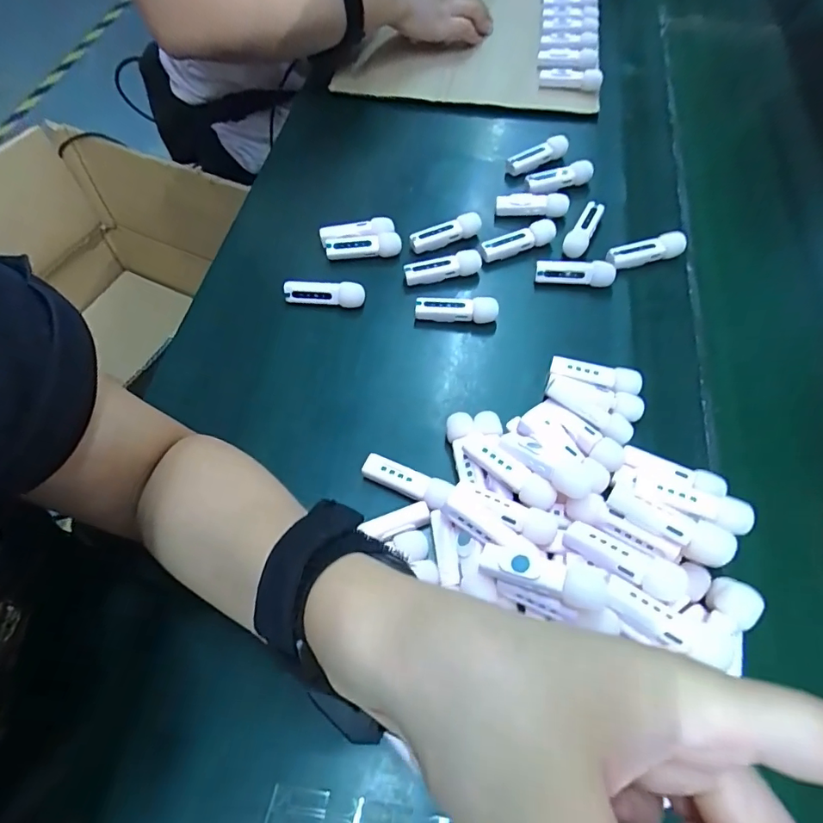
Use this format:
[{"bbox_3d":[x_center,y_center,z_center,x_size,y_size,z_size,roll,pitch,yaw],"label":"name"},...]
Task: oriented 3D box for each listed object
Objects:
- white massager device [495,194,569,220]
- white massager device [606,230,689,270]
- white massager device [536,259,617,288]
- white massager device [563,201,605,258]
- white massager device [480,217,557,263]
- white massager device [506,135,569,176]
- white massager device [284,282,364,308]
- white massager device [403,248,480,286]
[{"bbox_3d":[0.109,-0.184,0.438,0.064,0.023,0.017,7,63,1],"label":"white massager device"},{"bbox_3d":[0.195,-0.134,0.405,0.070,0.022,0.017,-15,64,-10],"label":"white massager device"},{"bbox_3d":[0.134,-0.112,0.397,0.062,0.019,0.014,8,63,2],"label":"white massager device"},{"bbox_3d":[0.150,-0.158,0.424,0.020,0.020,0.059,26,65,11],"label":"white massager device"},{"bbox_3d":[0.092,-0.146,0.416,0.068,0.023,0.015,-17,65,-11],"label":"white massager device"},{"bbox_3d":[0.122,-0.250,0.469,0.060,0.020,0.017,-23,65,4],"label":"white massager device"},{"bbox_3d":[-0.071,-0.094,0.394,0.064,0.021,0.014,6,63,1],"label":"white massager device"},{"bbox_3d":[0.026,-0.120,0.406,0.064,0.023,0.013,-11,64,-8],"label":"white massager device"}]

